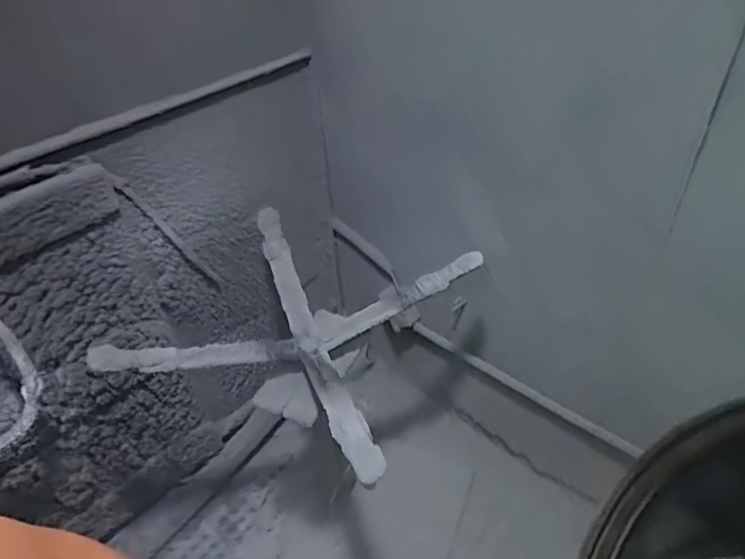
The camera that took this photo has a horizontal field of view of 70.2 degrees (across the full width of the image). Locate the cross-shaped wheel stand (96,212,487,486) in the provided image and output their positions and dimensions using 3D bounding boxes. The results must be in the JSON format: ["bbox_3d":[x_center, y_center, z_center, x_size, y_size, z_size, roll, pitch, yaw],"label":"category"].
[{"bbox_3d":[-0.119,0.115,1.022,0.513,0.182,0.526,13,41,21],"label":"cross-shaped wheel stand"}]

